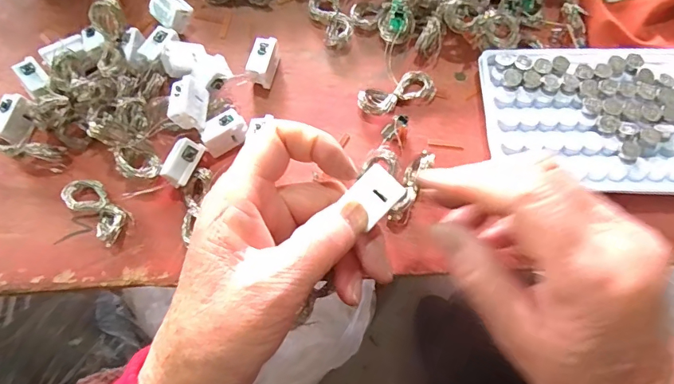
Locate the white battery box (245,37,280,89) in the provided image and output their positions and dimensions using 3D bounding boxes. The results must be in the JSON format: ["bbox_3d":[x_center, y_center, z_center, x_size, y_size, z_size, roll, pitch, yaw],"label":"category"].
[{"bbox_3d":[-0.047,-0.085,0.288,0.014,0.020,0.031,14,71,5],"label":"white battery box"}]

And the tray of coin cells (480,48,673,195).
[{"bbox_3d":[0.156,-0.045,0.268,0.129,0.010,0.092,-1,70,0],"label":"tray of coin cells"}]

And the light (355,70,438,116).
[{"bbox_3d":[0.038,-0.062,0.285,0.050,0.008,0.019,-19,71,-6],"label":"light"}]

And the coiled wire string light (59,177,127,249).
[{"bbox_3d":[-0.140,0.009,0.260,0.045,0.009,0.021,39,75,13],"label":"coiled wire string light"}]

